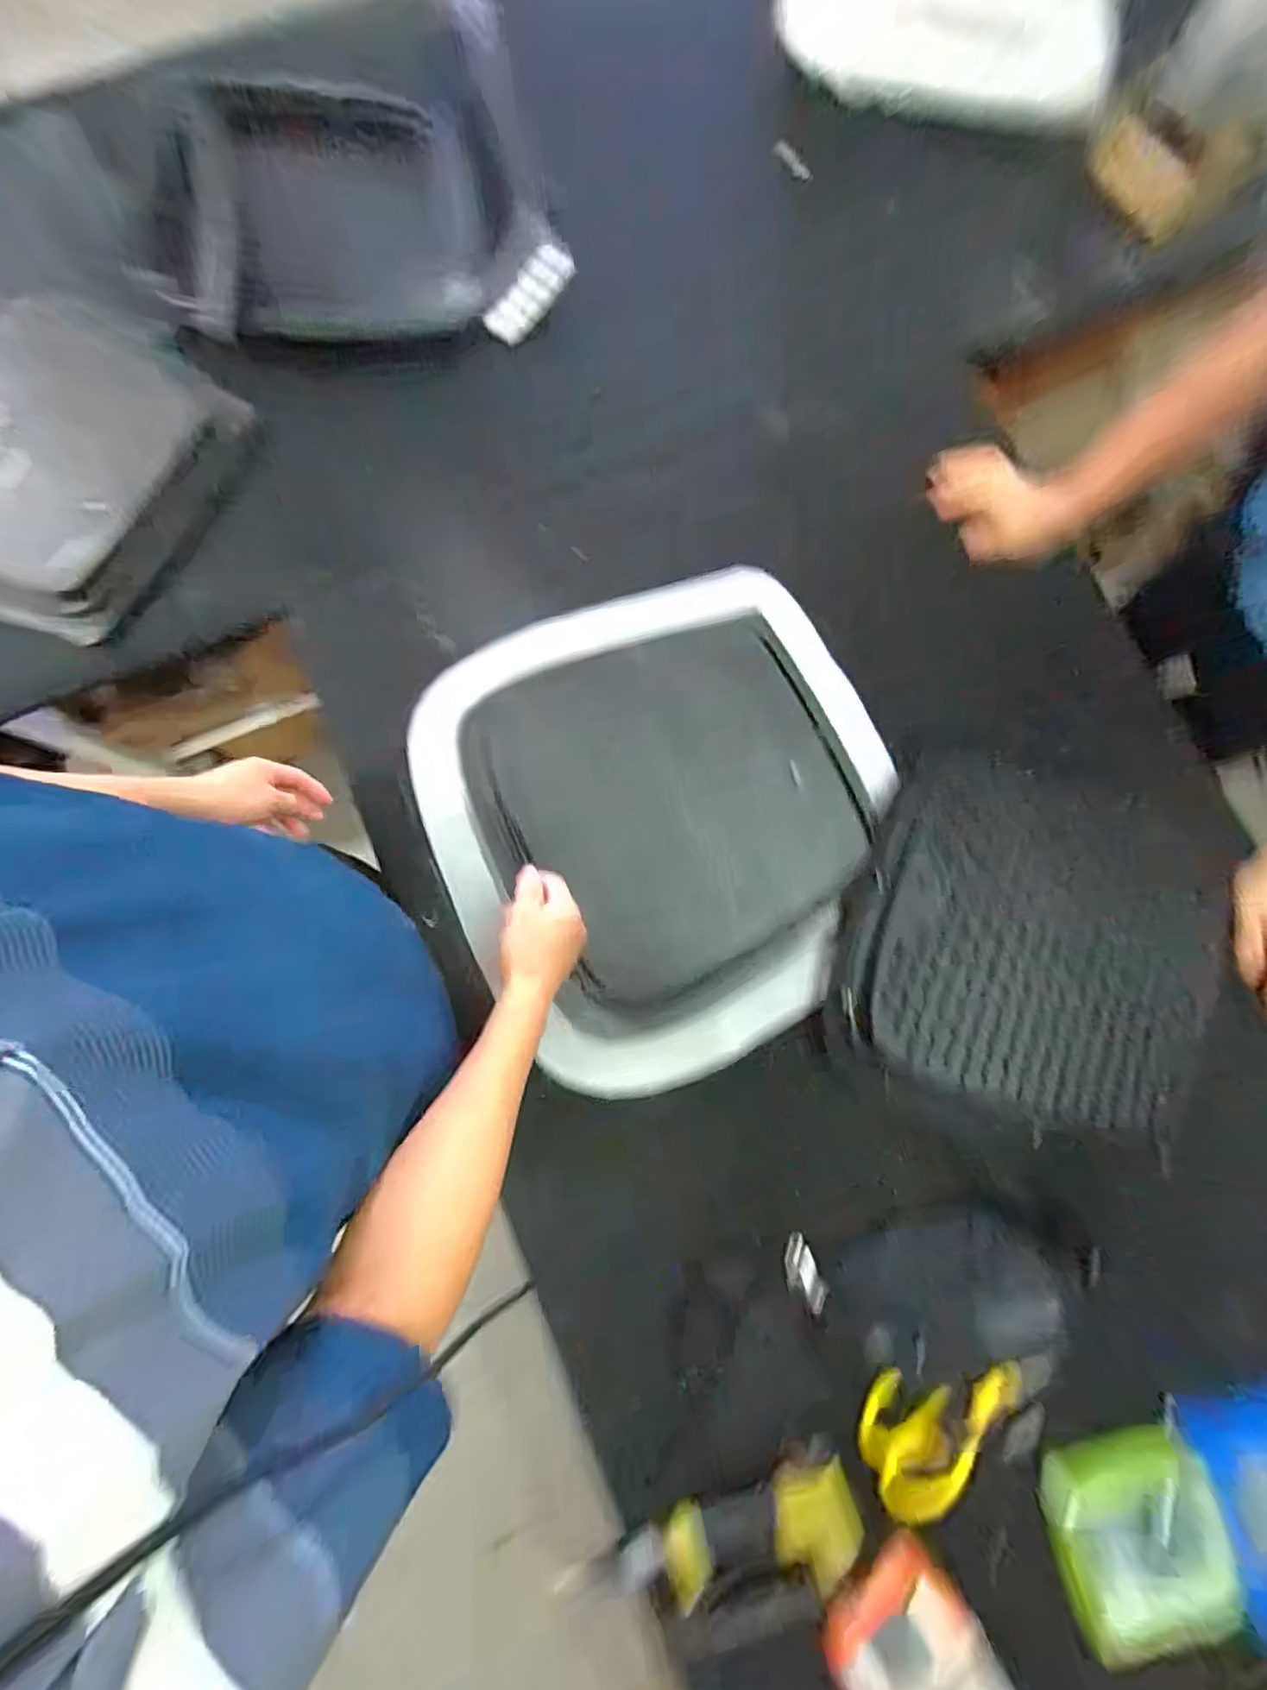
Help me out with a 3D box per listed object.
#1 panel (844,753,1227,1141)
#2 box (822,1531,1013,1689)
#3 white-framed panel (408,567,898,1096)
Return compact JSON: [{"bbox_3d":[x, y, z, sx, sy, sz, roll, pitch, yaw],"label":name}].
[{"bbox_3d":[0.463,0.103,0.655,0.403,0.052,0.401,18,79,3],"label":"panel"},{"bbox_3d":[0.256,0.753,0.544,0.124,0.087,0.116,-42,82,-8],"label":"box"},{"bbox_3d":[0.037,-0.031,0.714,0.542,0.109,0.548,-27,80,-5],"label":"white-framed panel"}]

